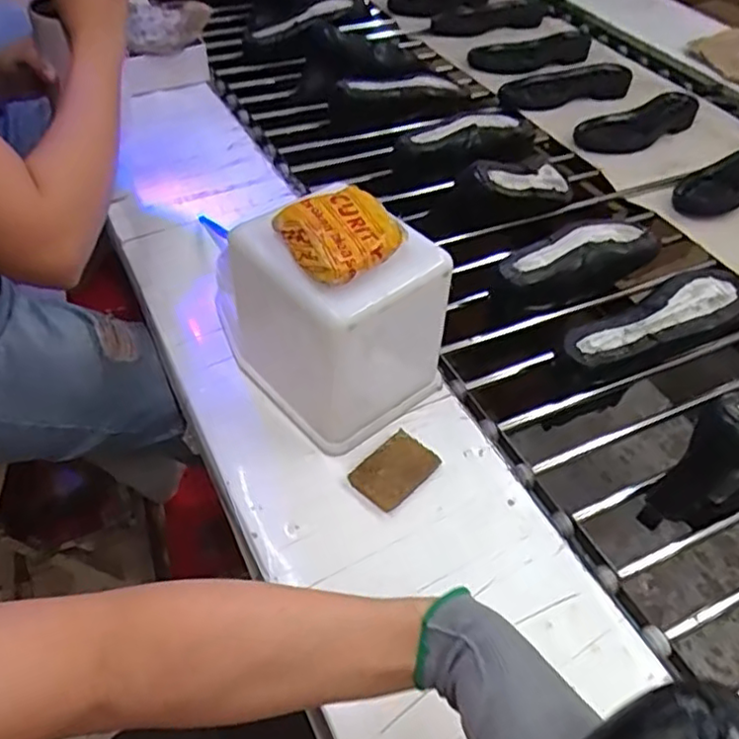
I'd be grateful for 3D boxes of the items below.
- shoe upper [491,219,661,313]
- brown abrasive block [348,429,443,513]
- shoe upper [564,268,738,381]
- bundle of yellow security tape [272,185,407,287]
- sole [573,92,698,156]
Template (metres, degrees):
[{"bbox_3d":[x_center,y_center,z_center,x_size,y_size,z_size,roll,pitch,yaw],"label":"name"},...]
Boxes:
[{"bbox_3d":[0.241,-0.124,0.797,0.217,0.069,0.078,-19,52,-19],"label":"shoe upper"},{"bbox_3d":[0.022,0.087,0.567,0.047,0.017,0.070,37,56,27],"label":"brown abrasive block"},{"bbox_3d":[0.315,-0.038,0.716,0.222,0.075,0.080,-21,52,-20],"label":"shoe upper"},{"bbox_3d":[-0.020,-0.106,0.508,0.084,0.022,0.086,-21,52,-20],"label":"bundle of yellow security tape"},{"bbox_3d":[0.453,-0.413,1.087,0.239,0.022,0.094,-27,55,-25],"label":"sole"}]

